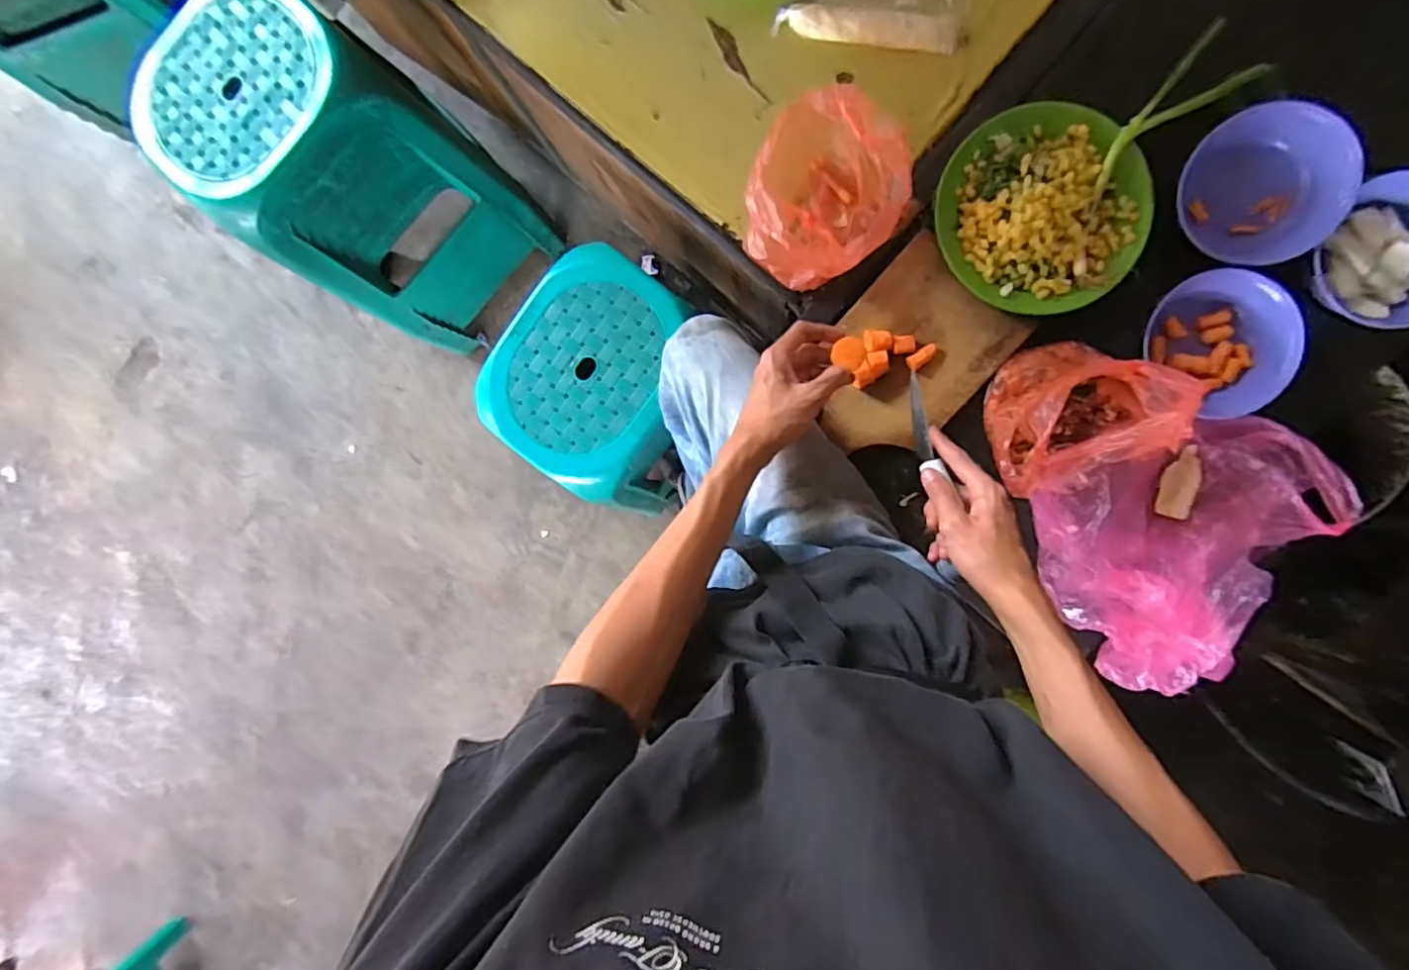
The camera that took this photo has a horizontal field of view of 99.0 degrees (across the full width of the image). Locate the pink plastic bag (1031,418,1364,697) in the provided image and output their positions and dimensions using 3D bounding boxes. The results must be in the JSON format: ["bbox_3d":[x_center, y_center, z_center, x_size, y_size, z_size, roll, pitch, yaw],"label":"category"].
[{"bbox_3d":[0.523,0.045,0.615,0.300,0.101,0.257,-33,91,6],"label":"pink plastic bag"}]

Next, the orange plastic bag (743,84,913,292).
[{"bbox_3d":[0.128,-0.299,0.630,0.150,0.155,0.164,28,96,2],"label":"orange plastic bag"}]

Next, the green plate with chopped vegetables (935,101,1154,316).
[{"bbox_3d":[0.356,-0.291,0.631,0.202,0.041,0.209,0,94,4],"label":"green plate with chopped vegetables"}]

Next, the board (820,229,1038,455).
[{"bbox_3d":[0.223,-0.140,0.674,0.159,0.023,0.222,42,96,0],"label":"board"}]

